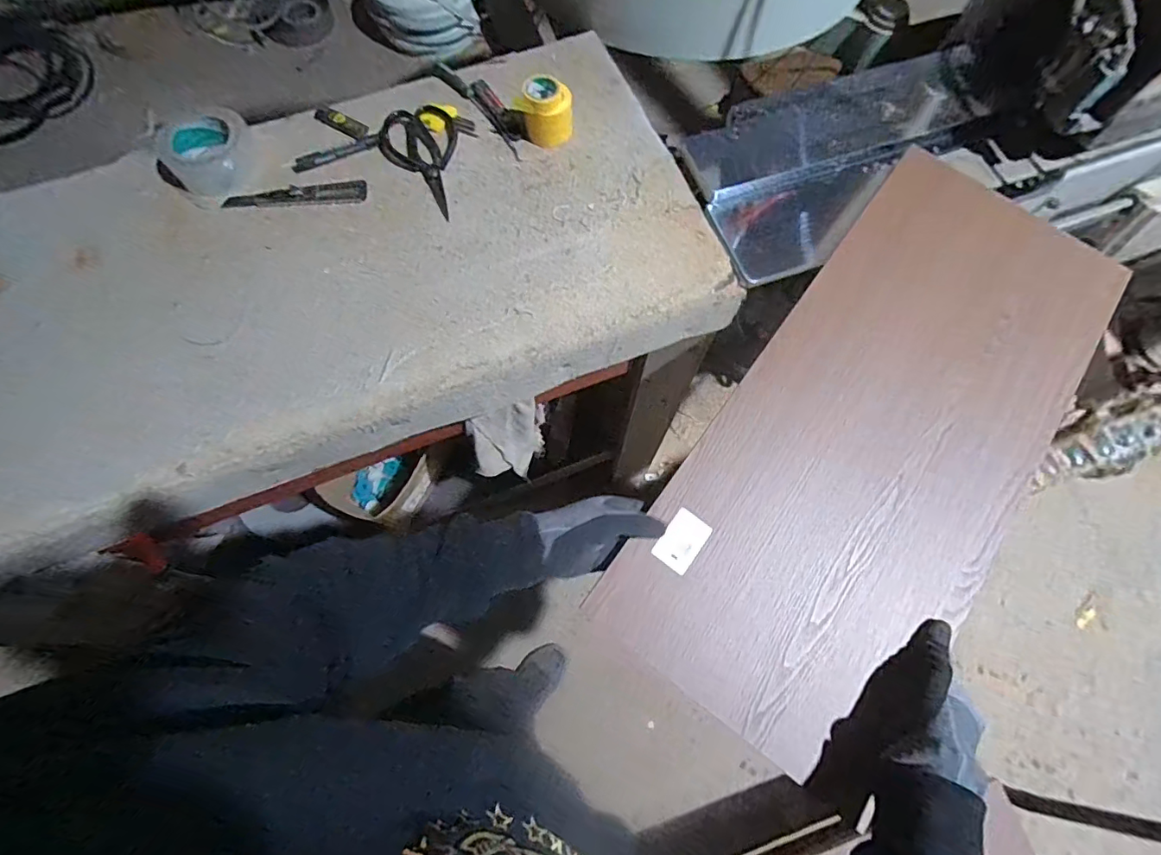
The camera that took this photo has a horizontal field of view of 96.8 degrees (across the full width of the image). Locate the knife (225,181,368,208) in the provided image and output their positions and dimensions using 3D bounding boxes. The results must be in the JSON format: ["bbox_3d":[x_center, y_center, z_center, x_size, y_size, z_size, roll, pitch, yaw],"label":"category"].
[{"bbox_3d":[-0.387,-0.318,0.705,0.190,0.019,0.033,-9,72,-5],"label":"knife"}]

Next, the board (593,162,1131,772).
[{"bbox_3d":[0.355,-0.002,0.598,0.329,0.012,0.748,40,76,11],"label":"board"}]

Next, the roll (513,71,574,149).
[{"bbox_3d":[-0.048,-0.436,0.711,0.063,0.066,0.058,1,71,-2],"label":"roll"}]

